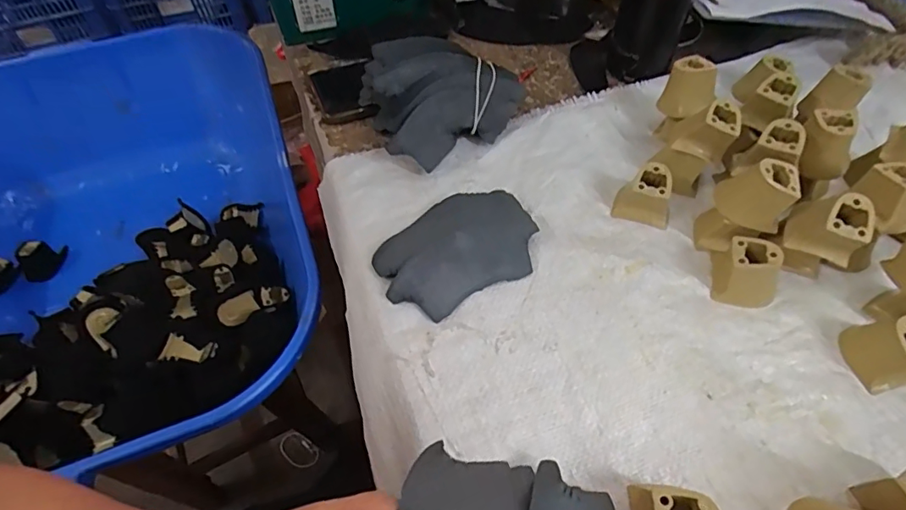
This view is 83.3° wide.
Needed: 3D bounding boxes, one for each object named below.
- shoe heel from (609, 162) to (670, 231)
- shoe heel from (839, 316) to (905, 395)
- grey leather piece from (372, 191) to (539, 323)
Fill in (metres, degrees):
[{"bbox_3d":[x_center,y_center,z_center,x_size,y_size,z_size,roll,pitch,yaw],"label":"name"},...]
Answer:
[{"bbox_3d":[0.156,-0.050,0.408,0.043,0.038,0.029,16,56,12],"label":"shoe heel"},{"bbox_3d":[0.283,0.059,0.329,0.038,0.037,0.042,-15,55,-9],"label":"shoe heel"},{"bbox_3d":[0.004,-0.006,0.390,0.124,0.018,0.083,-27,58,-17],"label":"grey leather piece"}]

